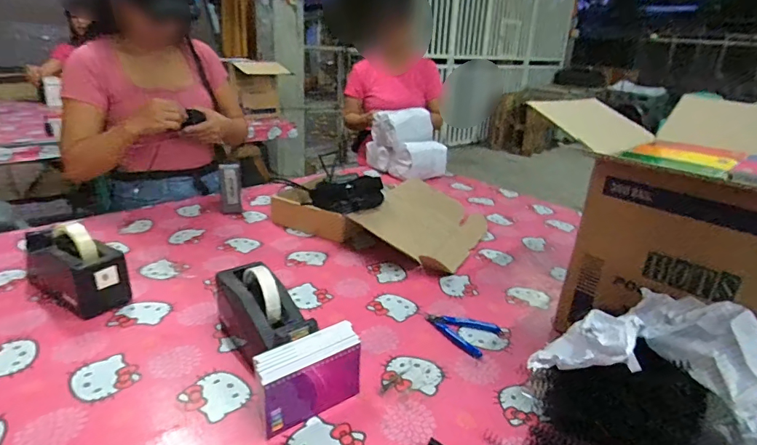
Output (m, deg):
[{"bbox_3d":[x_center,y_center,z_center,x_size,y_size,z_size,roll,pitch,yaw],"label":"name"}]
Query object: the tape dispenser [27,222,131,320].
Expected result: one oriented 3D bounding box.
[{"bbox_3d":[-0.502,0.066,0.721,0.193,0.120,0.079,17,26,28],"label":"tape dispenser"}]

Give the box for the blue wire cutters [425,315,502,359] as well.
[{"bbox_3d":[0.133,0.175,0.714,0.110,0.012,0.091,19,27,31],"label":"blue wire cutters"}]

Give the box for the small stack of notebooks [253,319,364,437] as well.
[{"bbox_3d":[-0.085,0.189,0.536,0.135,0.083,0.064,-13,28,-36],"label":"small stack of notebooks"}]

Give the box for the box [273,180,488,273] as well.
[{"bbox_3d":[0.008,-0.026,1.084,0.466,0.089,0.332,14,24,22],"label":"box"}]

